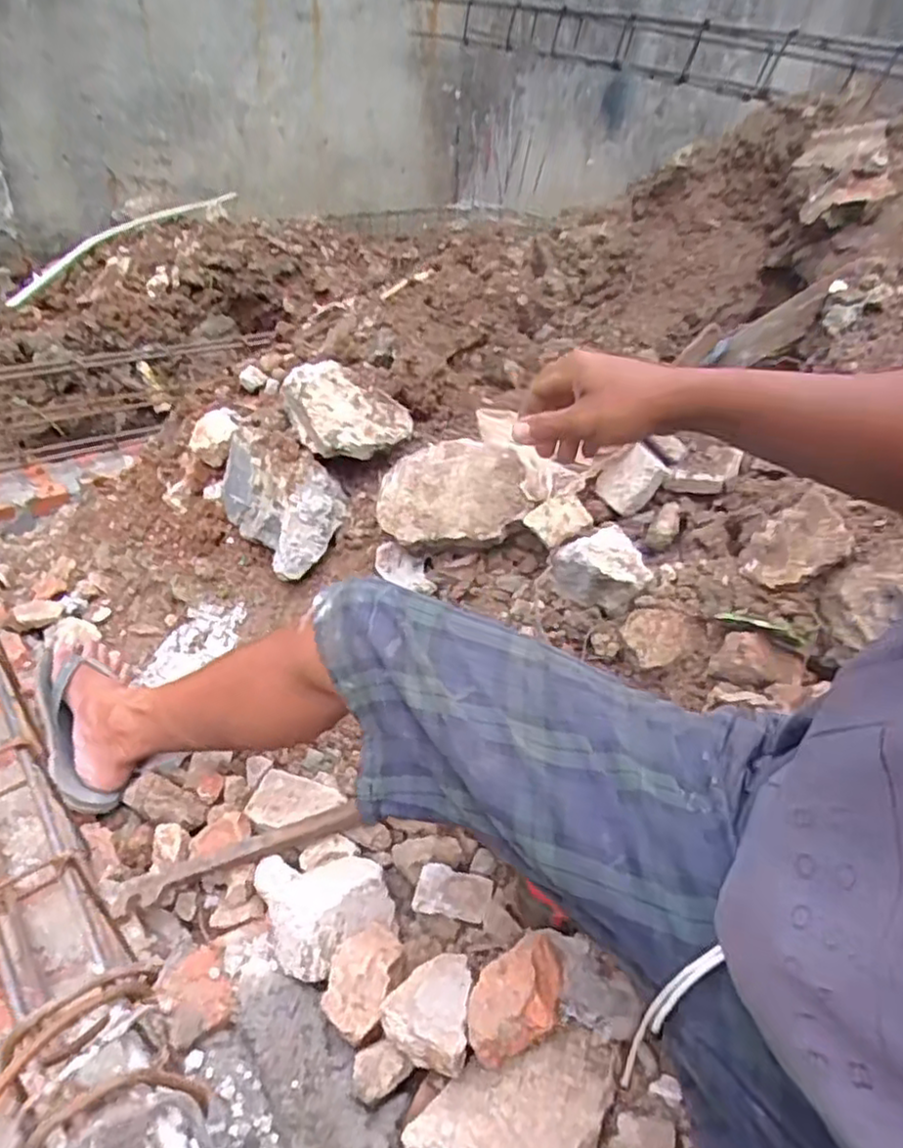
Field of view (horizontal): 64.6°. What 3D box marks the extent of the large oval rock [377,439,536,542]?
[{"bbox_3d":[-0.001,-0.102,0.967,0.192,0.070,0.139,-8,71,0],"label":"large oval rock"}]

